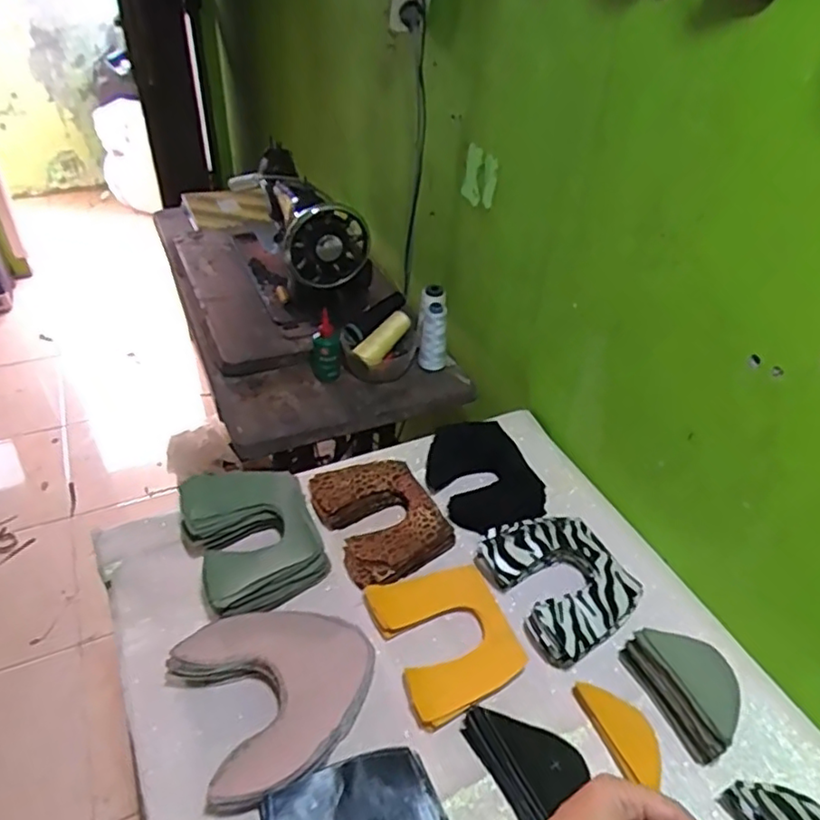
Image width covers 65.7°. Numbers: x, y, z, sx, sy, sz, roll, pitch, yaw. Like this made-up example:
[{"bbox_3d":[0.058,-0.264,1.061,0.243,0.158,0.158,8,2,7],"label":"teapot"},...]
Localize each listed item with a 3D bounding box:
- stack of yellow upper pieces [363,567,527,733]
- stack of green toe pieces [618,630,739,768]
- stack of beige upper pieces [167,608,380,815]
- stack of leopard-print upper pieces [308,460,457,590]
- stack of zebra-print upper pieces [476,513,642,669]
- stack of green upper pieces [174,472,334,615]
[{"bbox_3d":[0.036,0.227,0.649,0.120,0.026,0.152,-21,39,-13],"label":"stack of yellow upper pieces"},{"bbox_3d":[0.265,0.259,0.605,0.052,0.059,0.122,-14,43,-20],"label":"stack of green toe pieces"},{"bbox_3d":[-0.118,0.265,0.600,0.177,0.061,0.169,-17,45,-24],"label":"stack of beige upper pieces"},{"bbox_3d":[-0.039,0.127,0.770,0.131,0.030,0.169,-20,46,-27],"label":"stack of leopard-print upper pieces"},{"bbox_3d":[0.167,0.185,0.697,0.134,0.046,0.164,-16,44,-22],"label":"stack of zebra-print upper pieces"},{"bbox_3d":[-0.179,0.144,0.719,0.135,0.076,0.171,-20,46,-26],"label":"stack of green upper pieces"}]

